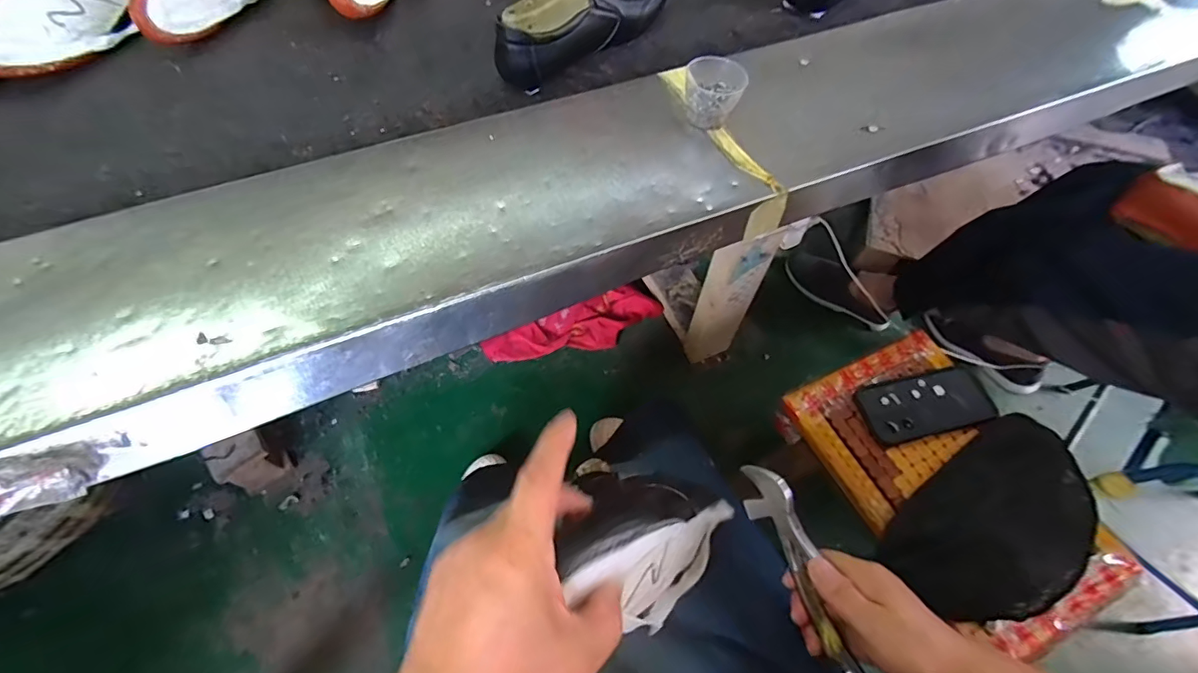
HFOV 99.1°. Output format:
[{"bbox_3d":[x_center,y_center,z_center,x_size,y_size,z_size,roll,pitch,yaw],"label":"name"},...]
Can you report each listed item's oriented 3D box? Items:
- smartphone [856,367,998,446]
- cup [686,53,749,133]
[{"bbox_3d":[0.422,0.086,0.658,0.169,0.012,0.077,-11,63,-7],"label":"smartphone"},{"bbox_3d":[0.120,-0.258,0.544,0.060,0.051,0.050,22,64,10],"label":"cup"}]

